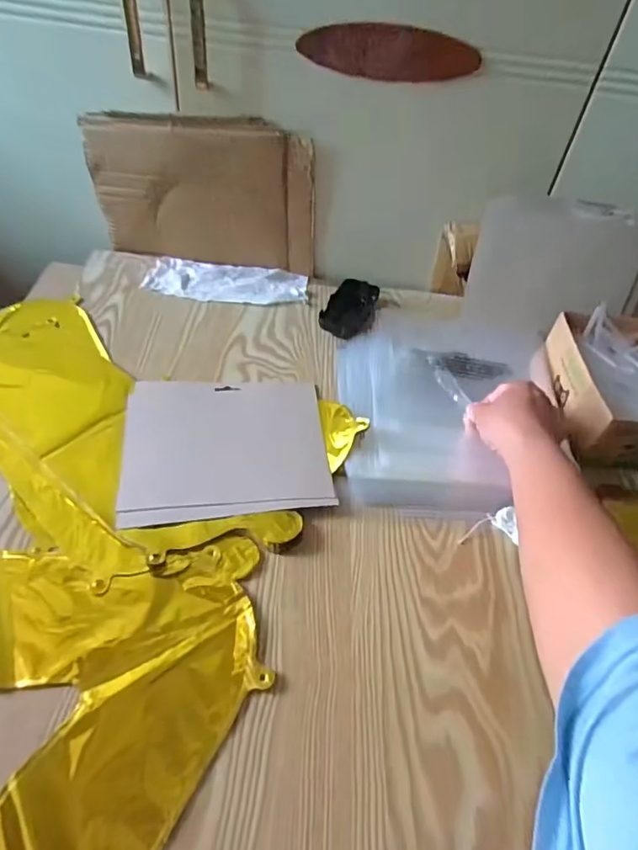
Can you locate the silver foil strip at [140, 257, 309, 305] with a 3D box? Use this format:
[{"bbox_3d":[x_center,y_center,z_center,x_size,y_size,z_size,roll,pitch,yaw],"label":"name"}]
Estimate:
[{"bbox_3d":[-0.121,-0.194,0.697,0.208,0.009,0.079,3,48,-3],"label":"silver foil strip"}]

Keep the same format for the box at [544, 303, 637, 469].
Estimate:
[{"bbox_3d":[0.341,-0.048,0.586,0.145,0.056,0.209,4,48,-3],"label":"box"}]

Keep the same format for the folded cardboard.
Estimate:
[{"bbox_3d":[-0.145,-0.294,0.671,0.277,0.180,0.024,4,48,-2],"label":"folded cardboard"}]

